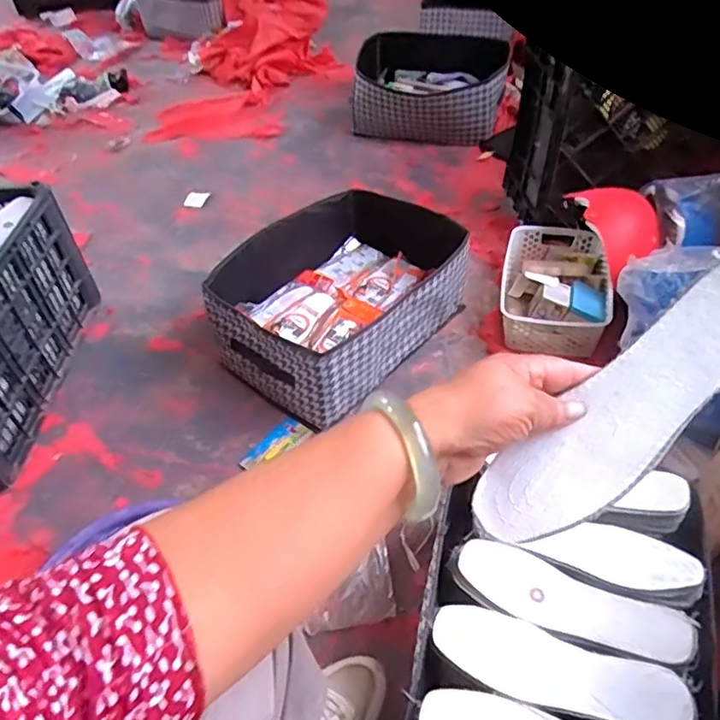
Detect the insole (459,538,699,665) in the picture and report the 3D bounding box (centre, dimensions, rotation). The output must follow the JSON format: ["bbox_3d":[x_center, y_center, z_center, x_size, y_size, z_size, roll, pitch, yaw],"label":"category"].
[{"bbox_3d":[0.216,0.247,0.602,0.226,0.010,0.067,19,50,20],"label":"insole"}]

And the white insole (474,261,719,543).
[{"bbox_3d":[0.168,0.033,0.364,0.227,0.010,0.062,-46,80,11],"label":"white insole"}]

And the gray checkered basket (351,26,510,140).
[{"bbox_3d":[0.207,-0.809,1.752,0.439,0.169,0.322,5,47,8],"label":"gray checkered basket"}]

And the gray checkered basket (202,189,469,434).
[{"bbox_3d":[-0.018,-0.134,1.094,0.332,0.158,0.480,33,57,30],"label":"gray checkered basket"}]

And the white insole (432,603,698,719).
[{"bbox_3d":[0.187,0.295,0.560,0.231,0.010,0.071,14,49,16],"label":"white insole"}]

